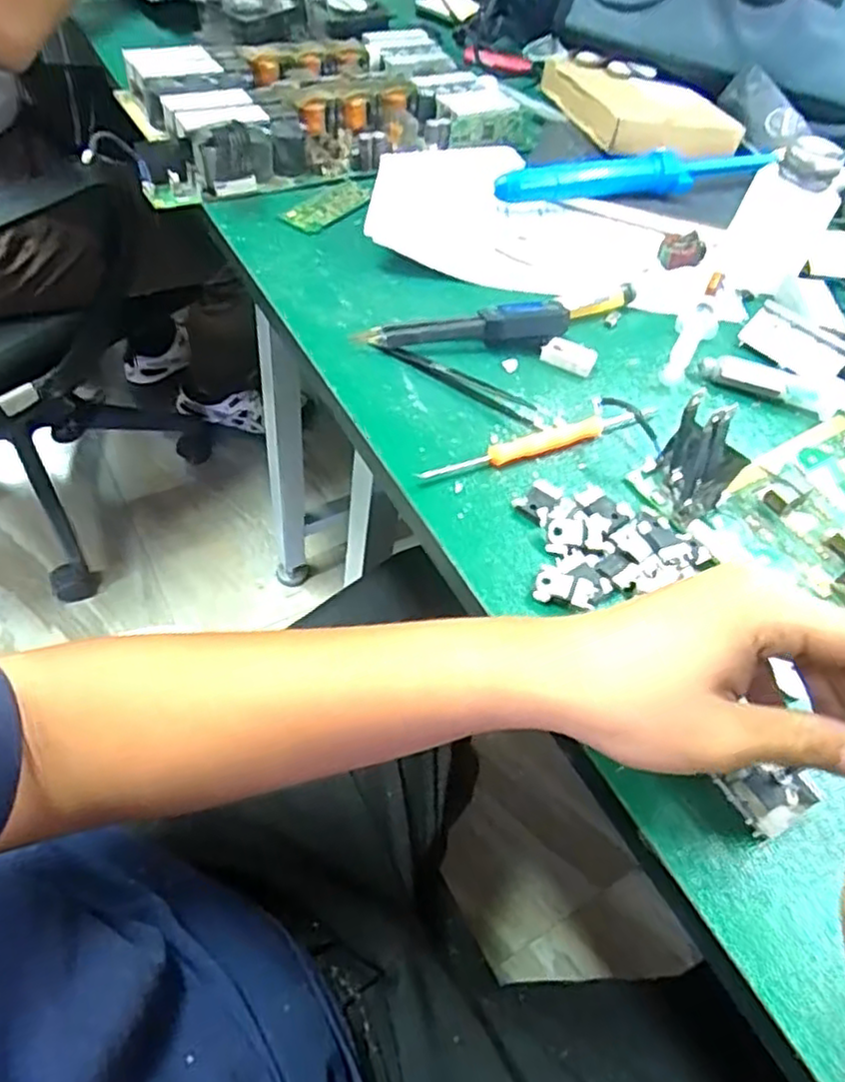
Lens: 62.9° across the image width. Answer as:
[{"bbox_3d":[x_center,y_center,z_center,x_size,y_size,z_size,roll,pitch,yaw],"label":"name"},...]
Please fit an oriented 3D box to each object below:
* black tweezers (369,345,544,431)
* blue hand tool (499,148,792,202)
[{"bbox_3d":[0.025,-0.102,0.438,0.114,0.012,0.016,28,54,13],"label":"black tweezers"},{"bbox_3d":[0.195,-0.323,0.607,0.281,0.026,0.027,-9,55,-15],"label":"blue hand tool"}]

